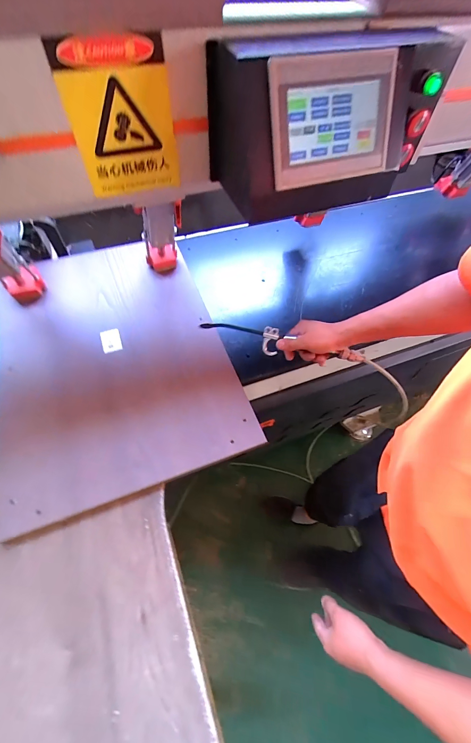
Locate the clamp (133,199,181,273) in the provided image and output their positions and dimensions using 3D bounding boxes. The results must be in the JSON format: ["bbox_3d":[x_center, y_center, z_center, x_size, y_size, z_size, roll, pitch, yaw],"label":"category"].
[{"bbox_3d":[-0.179,-0.318,0.744,0.088,0.243,0.053,-22,86,-15],"label":"clamp"}]

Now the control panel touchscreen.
[{"bbox_3d":[0.155,-0.388,0.468,0.249,0.160,0.032,-21,26,-18],"label":"control panel touchscreen"}]

